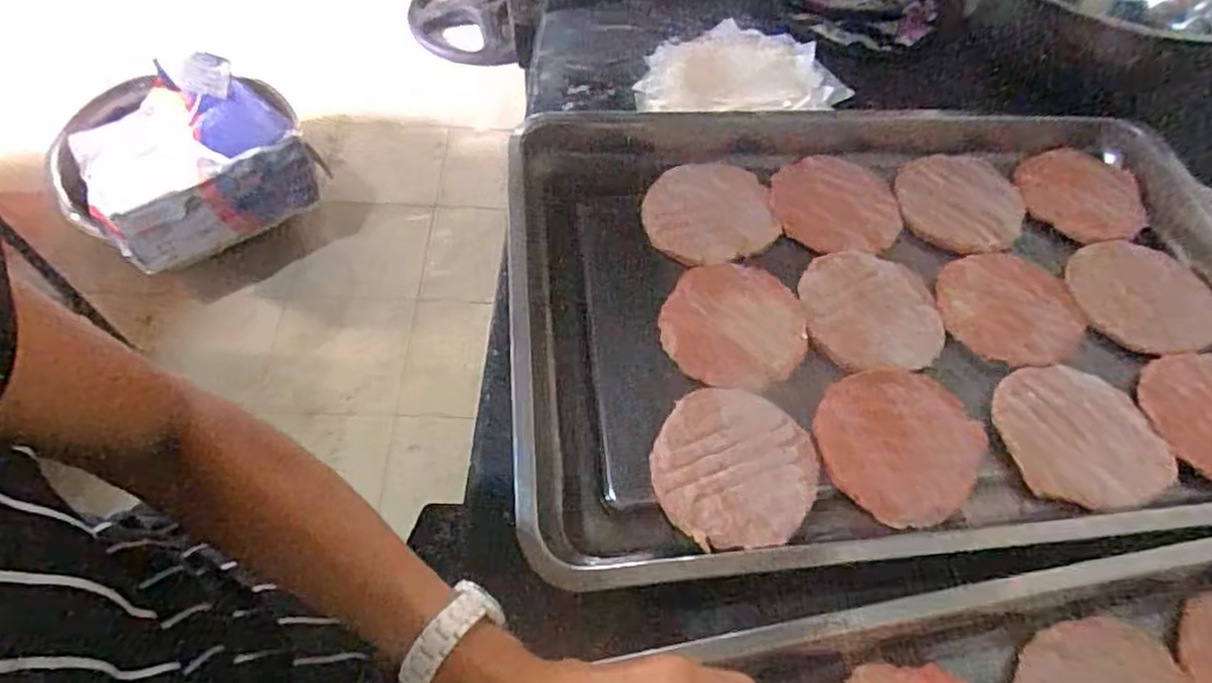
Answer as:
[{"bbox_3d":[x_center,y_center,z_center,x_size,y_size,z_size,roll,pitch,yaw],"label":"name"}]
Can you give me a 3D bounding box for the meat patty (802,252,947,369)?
[{"bbox_3d":[0.210,-0.026,0.550,0.107,0.017,0.111,-4,58,-5],"label":"meat patty"}]

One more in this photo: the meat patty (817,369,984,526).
[{"bbox_3d":[0.206,0.067,0.488,0.105,0.013,0.115,1,58,-2],"label":"meat patty"}]

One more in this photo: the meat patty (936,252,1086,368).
[{"bbox_3d":[0.325,-0.029,0.559,0.114,0.012,0.105,1,58,-2],"label":"meat patty"}]

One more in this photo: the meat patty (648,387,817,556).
[{"bbox_3d":[0.088,0.083,0.472,0.109,0.010,0.113,-2,58,-4],"label":"meat patty"}]

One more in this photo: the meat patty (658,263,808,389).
[{"bbox_3d":[0.098,-0.015,0.535,0.106,0.008,0.109,6,58,1],"label":"meat patty"}]

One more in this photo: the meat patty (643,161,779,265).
[{"bbox_3d":[0.088,-0.112,0.597,0.111,0.013,0.109,1,58,-2],"label":"meat patty"}]

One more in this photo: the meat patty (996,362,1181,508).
[{"bbox_3d":[0.337,0.065,0.493,0.106,0.009,0.108,1,58,-2],"label":"meat patty"}]

